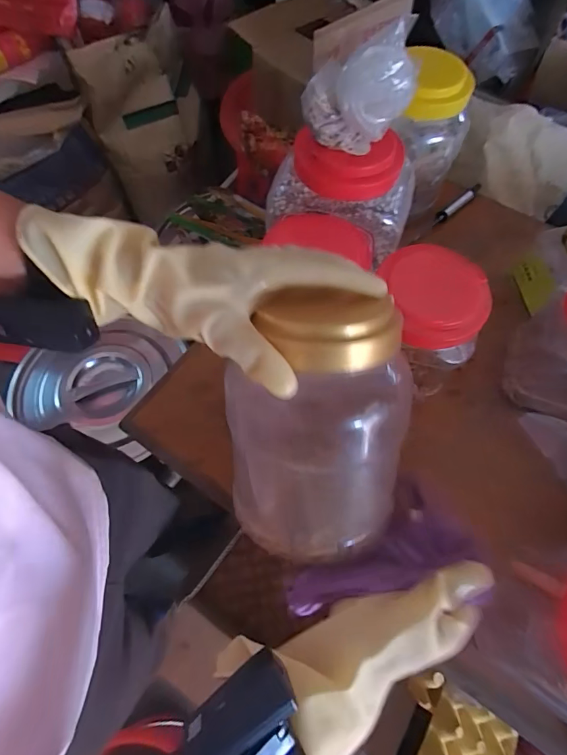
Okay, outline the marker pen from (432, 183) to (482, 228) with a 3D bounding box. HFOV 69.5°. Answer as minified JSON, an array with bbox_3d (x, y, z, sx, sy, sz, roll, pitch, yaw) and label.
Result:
[{"bbox_3d":[0.283,-0.282,0.660,0.131,0.015,0.014,-40,71,-18],"label":"marker pen"}]

